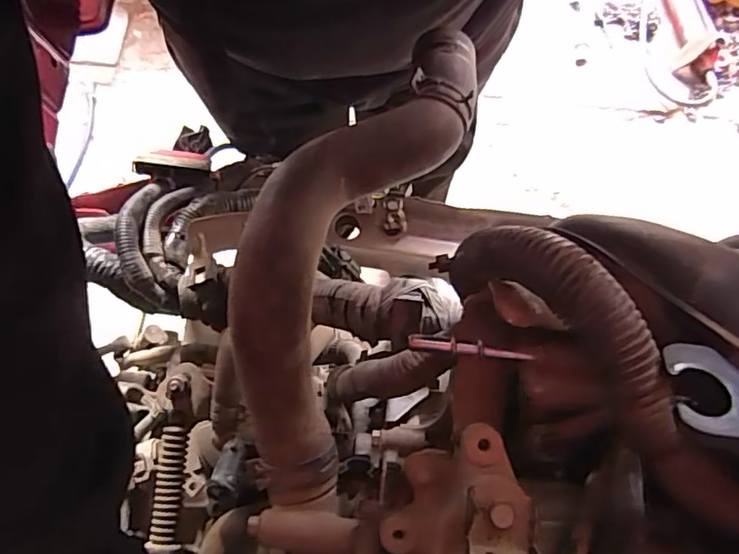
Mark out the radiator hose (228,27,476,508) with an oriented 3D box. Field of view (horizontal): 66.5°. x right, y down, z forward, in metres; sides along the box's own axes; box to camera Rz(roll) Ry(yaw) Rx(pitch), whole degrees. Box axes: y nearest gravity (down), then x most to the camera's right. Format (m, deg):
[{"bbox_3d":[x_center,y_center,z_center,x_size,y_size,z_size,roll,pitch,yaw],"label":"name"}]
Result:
[{"bbox_3d":[-0.016,-0.022,0.325,0.089,0.078,0.286,19,75,6],"label":"radiator hose"}]

